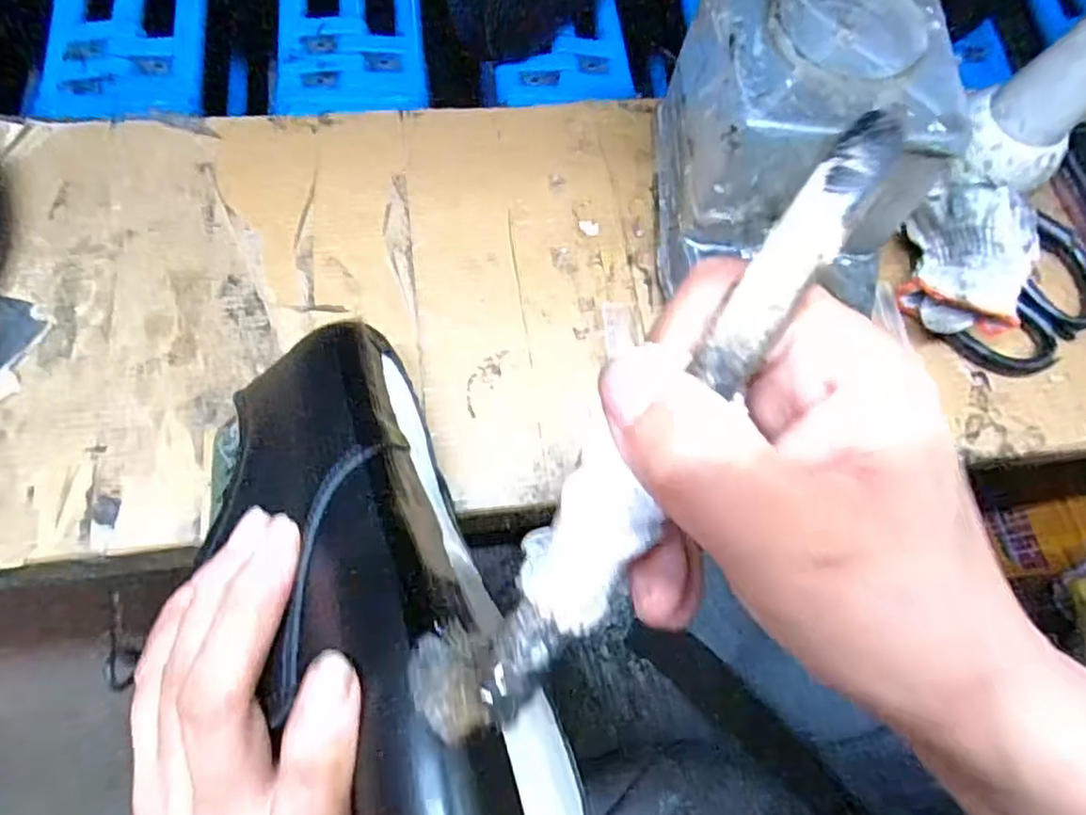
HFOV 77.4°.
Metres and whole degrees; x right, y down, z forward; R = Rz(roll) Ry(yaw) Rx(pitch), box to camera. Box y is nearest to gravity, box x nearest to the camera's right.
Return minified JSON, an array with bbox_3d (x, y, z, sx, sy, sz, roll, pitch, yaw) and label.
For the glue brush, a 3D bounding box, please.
[{"bbox_3d":[0.021,0.010,0.141,0.024,0.018,0.154,38,101,14],"label":"glue brush"}]

